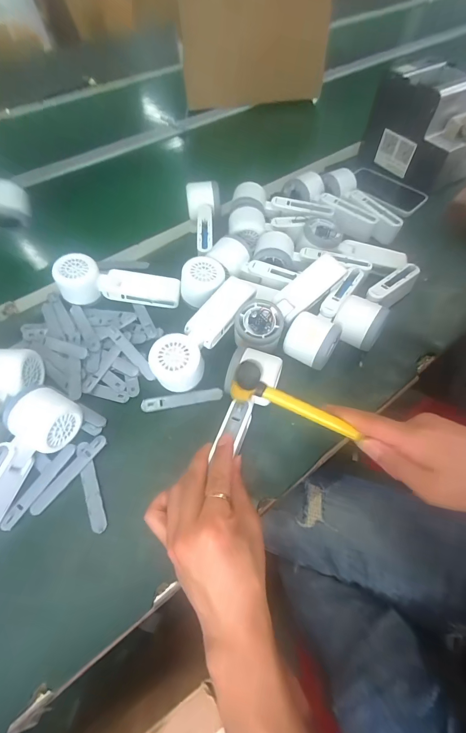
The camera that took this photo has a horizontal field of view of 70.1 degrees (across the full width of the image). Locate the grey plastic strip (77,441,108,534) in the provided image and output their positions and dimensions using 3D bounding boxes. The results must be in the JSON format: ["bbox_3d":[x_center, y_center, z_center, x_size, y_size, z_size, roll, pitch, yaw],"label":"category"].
[{"bbox_3d":[-0.146,0.121,0.341,0.016,0.006,0.094,-21,60,-13],"label":"grey plastic strip"}]

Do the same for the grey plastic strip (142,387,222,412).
[{"bbox_3d":[-0.060,0.039,0.393,0.094,0.005,0.015,-10,58,-6],"label":"grey plastic strip"}]

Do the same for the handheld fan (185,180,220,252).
[{"bbox_3d":[-0.049,-0.231,0.538,0.054,0.053,0.158,-1,57,0],"label":"handheld fan"}]

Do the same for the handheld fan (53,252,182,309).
[{"bbox_3d":[-0.161,-0.113,0.470,0.167,0.049,0.050,6,56,-15],"label":"handheld fan"}]

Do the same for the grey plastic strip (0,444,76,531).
[{"bbox_3d":[-0.200,0.121,0.343,0.015,0.004,0.093,26,61,16],"label":"grey plastic strip"}]

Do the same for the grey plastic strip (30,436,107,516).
[{"bbox_3d":[-0.171,0.110,0.345,0.016,0.008,0.093,33,63,19],"label":"grey plastic strip"}]

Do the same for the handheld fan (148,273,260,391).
[{"bbox_3d":[-0.035,-0.039,0.412,0.050,0.053,0.164,28,62,17],"label":"handheld fan"}]

